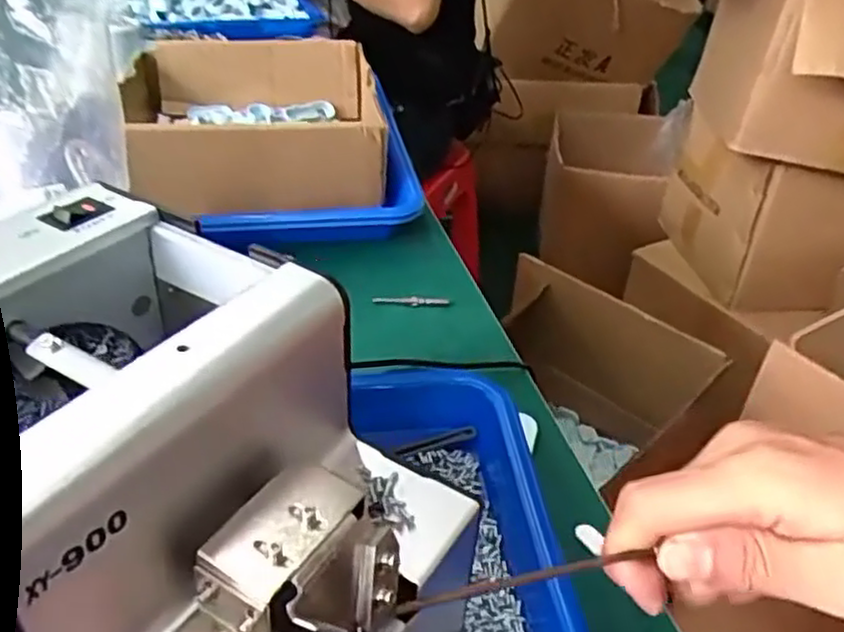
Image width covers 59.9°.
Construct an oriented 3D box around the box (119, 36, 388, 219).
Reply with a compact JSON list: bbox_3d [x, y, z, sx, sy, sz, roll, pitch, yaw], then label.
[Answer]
[{"bbox_3d":[-0.136,-0.150,0.587,0.193,0.083,0.201,-4,36,-10],"label":"box"}]

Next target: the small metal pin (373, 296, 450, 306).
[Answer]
[{"bbox_3d":[-0.007,-0.010,0.482,0.050,0.005,0.004,0,36,-4],"label":"small metal pin"}]

